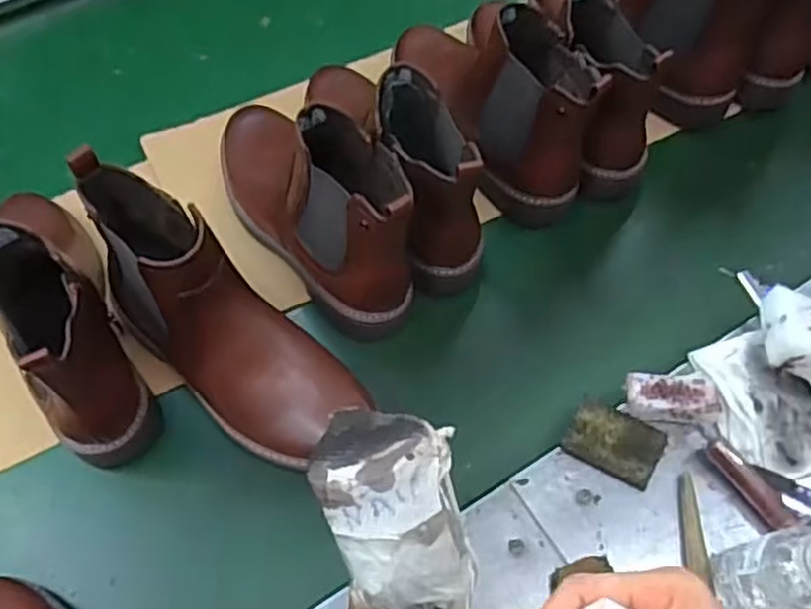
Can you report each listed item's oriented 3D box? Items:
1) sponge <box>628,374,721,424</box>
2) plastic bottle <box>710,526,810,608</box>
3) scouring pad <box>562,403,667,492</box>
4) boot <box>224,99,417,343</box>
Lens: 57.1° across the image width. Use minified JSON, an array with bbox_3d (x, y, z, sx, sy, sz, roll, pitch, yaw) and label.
[{"bbox_3d":[0.206,0.070,0.572,0.071,0.029,0.033,3,60,2],"label":"sponge"},{"bbox_3d":[0.240,0.170,0.468,0.045,0.130,0.053,-13,61,-8],"label":"plastic bottle"},{"bbox_3d":[0.162,0.106,0.573,0.068,0.012,0.048,27,63,14],"label":"scouring pad"},{"bbox_3d":[-0.088,-0.107,0.644,0.090,0.159,0.265,-36,66,-19],"label":"boot"}]

